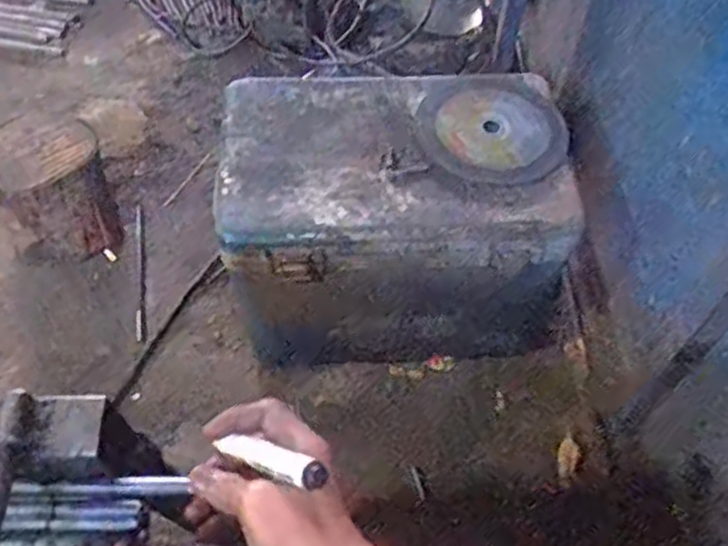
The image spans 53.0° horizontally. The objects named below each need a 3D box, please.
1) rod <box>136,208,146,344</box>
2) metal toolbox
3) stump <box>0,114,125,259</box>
[{"bbox_3d":[-0.416,-0.006,1.359,0.017,0.009,0.303,-9,59,-5],"label":"rod"},{"bbox_3d":[0.046,-0.083,1.111,0.485,0.235,0.397,-5,58,-3],"label":"metal toolbox"},{"bbox_3d":[-0.555,-0.147,1.333,0.193,0.216,0.189,-30,62,-17],"label":"stump"}]

